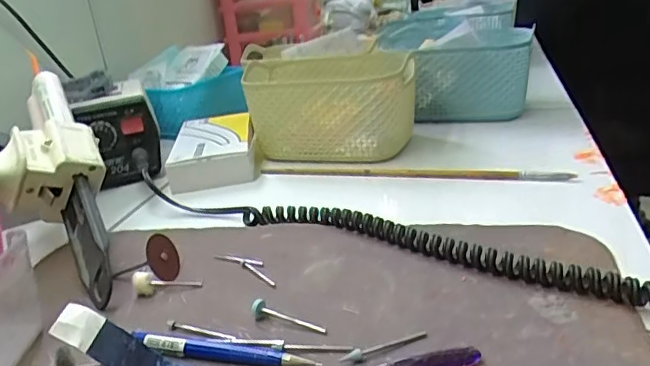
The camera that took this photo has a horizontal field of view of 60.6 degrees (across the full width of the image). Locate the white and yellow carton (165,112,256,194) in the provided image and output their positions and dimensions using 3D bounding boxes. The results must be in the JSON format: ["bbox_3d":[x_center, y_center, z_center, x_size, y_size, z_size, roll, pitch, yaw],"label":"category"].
[{"bbox_3d":[-0.115,-0.039,0.583,0.080,0.036,0.144,-9,22,-5],"label":"white and yellow carton"}]

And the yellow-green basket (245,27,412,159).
[{"bbox_3d":[0.006,-0.075,0.566,0.160,0.087,0.127,-4,22,7],"label":"yellow-green basket"}]

